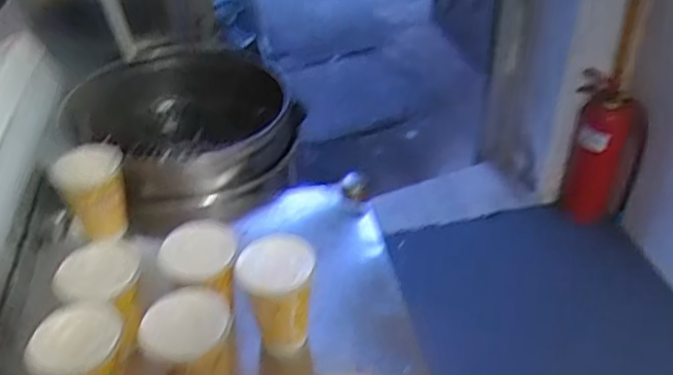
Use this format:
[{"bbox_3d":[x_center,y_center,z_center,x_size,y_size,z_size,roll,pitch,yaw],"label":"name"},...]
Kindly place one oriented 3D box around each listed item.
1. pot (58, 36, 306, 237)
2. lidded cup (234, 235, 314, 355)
[{"bbox_3d":[-0.223,-0.080,0.972,0.324,0.167,0.322,-1,37,1],"label":"pot"},{"bbox_3d":[-0.059,0.110,0.667,0.074,0.095,0.074,-1,37,1],"label":"lidded cup"}]

